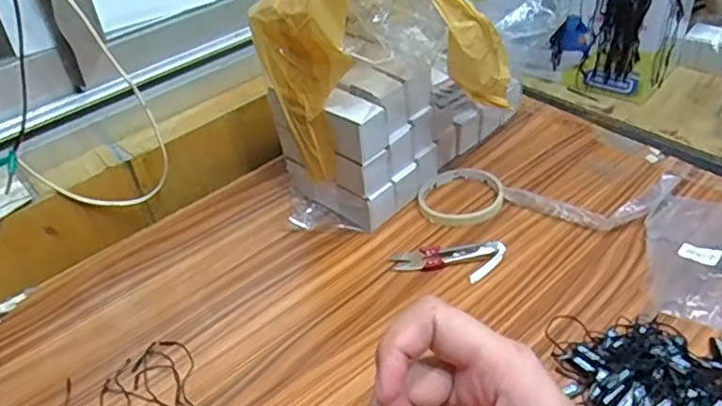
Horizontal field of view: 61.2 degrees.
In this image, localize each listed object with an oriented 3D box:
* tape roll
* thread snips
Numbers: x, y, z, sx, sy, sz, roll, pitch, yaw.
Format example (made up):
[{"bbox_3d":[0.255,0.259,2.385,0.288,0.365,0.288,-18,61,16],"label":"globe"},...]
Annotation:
[{"bbox_3d":[0.104,-0.006,0.633,0.080,0.013,0.083,-4,40,3],"label":"tape roll"},{"bbox_3d":[0.082,0.054,0.572,0.102,0.008,0.043,0,40,8],"label":"thread snips"}]

